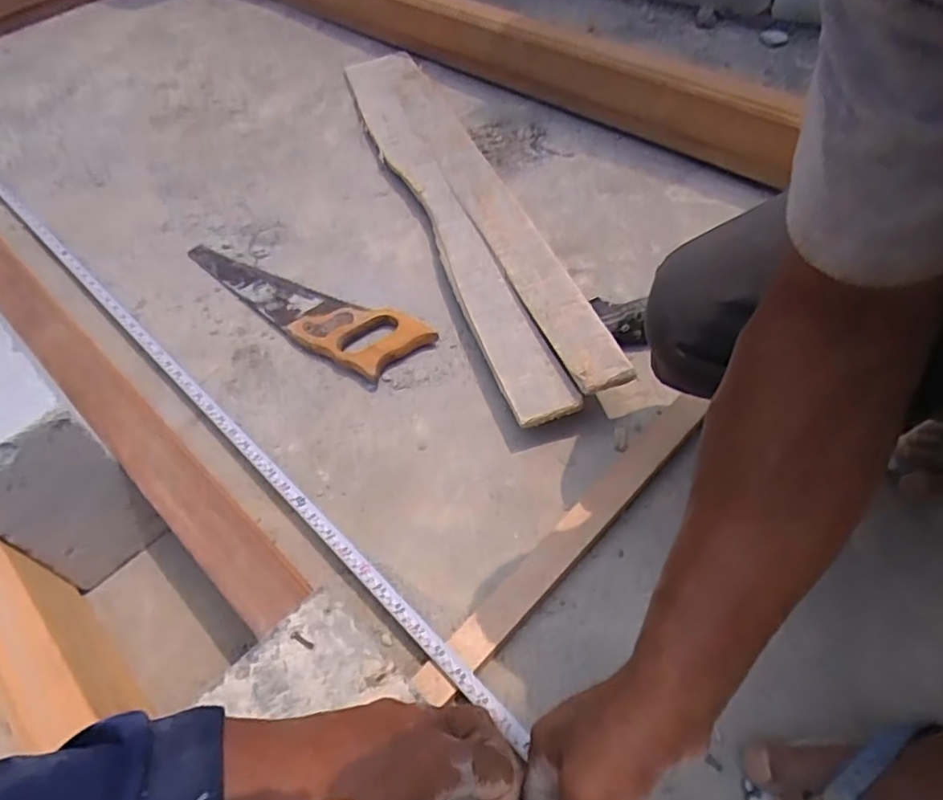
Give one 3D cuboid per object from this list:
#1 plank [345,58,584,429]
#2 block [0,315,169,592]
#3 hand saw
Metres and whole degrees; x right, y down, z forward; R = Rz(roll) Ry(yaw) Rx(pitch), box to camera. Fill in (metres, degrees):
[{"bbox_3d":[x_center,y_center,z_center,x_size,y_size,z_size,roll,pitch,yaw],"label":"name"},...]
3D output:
[{"bbox_3d":[-0.067,-0.316,0.915,0.069,0.016,0.911,-21,50,-3],"label":"plank"},{"bbox_3d":[-0.428,0.027,0.597,0.268,0.210,0.102,37,64,28],"label":"block"},{"bbox_3d":[-0.237,-0.131,0.814,0.406,0.030,0.098,26,58,23],"label":"hand saw"}]

